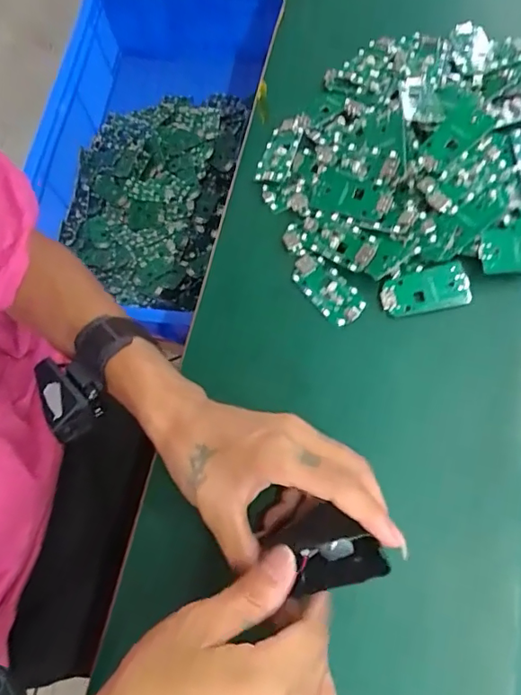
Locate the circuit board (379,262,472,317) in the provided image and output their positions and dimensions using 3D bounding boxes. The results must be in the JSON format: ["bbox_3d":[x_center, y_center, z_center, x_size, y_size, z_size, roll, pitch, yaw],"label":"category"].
[{"bbox_3d":[0.123,-0.042,0.371,0.064,0.009,0.031,-12,70,0],"label":"circuit board"}]

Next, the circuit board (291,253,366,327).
[{"bbox_3d":[0.052,-0.046,0.386,0.030,0.006,0.064,-38,72,-5],"label":"circuit board"}]

